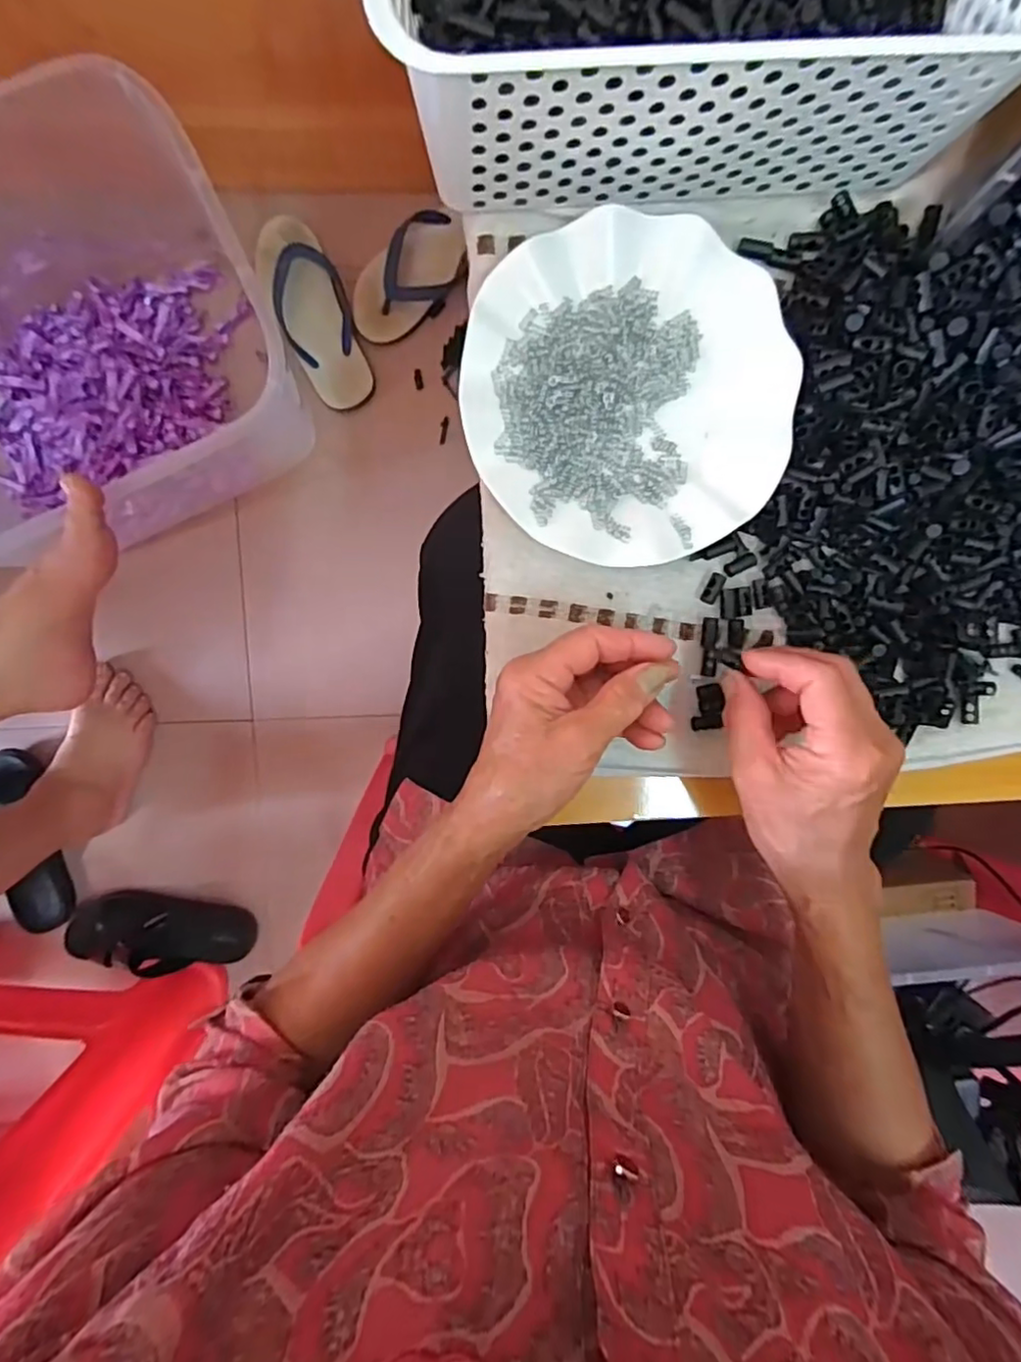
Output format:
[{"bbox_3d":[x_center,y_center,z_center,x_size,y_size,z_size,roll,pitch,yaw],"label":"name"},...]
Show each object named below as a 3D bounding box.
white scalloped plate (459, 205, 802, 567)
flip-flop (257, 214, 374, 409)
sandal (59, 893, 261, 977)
[{"bbox_3d":[0.067,-0.161,0.349,0.178,0.018,0.179,0,98,-2],"label":"white scalloped plate"},{"bbox_3d":[-0.251,-0.473,0.789,0.091,0.040,0.231,-23,98,1],"label":"flip-flop"},{"bbox_3d":[-0.493,0.354,0.866,0.249,0.059,0.099,10,98,-4],"label":"sandal"}]

